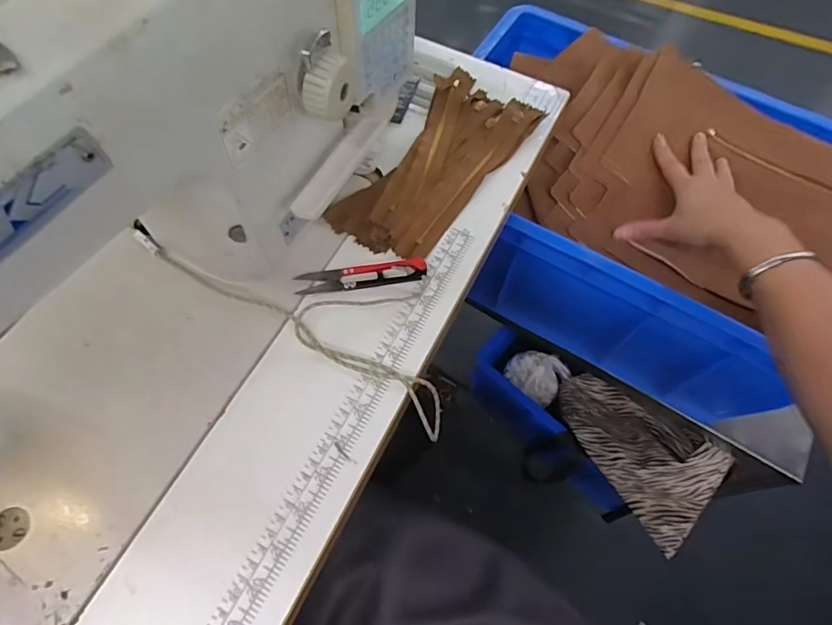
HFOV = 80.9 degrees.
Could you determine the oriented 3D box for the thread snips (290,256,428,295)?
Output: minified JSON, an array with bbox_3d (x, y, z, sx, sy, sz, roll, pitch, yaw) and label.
[{"bbox_3d":[-0.045,-0.031,0.403,0.105,0.013,0.020,-5,64,-5],"label":"thread snips"}]

